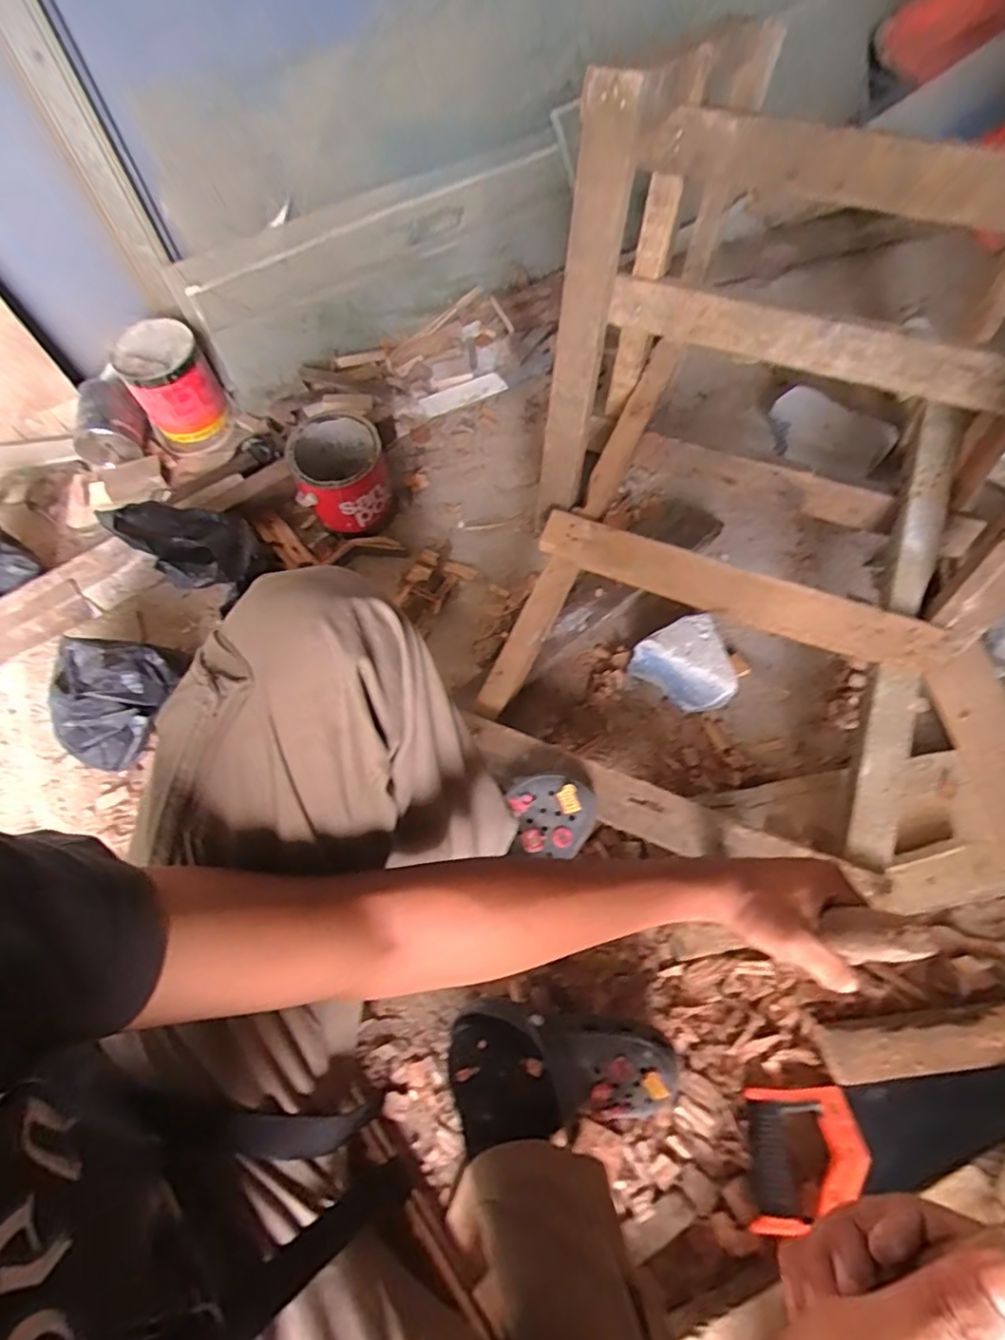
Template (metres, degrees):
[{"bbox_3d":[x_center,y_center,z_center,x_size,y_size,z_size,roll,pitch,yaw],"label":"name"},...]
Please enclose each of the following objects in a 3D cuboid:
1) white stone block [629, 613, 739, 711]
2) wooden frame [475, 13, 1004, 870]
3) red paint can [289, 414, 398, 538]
[{"bbox_3d":[0.278,0.002,0.865,0.126,0.073,0.135,-28,66,-11],"label":"white stone block"},{"bbox_3d":[0.313,-0.221,0.634,0.575,0.449,0.603,22,66,13],"label":"wooden frame"},{"bbox_3d":[-0.271,-0.327,0.991,0.149,0.147,0.151,-1,64,2],"label":"red paint can"}]

